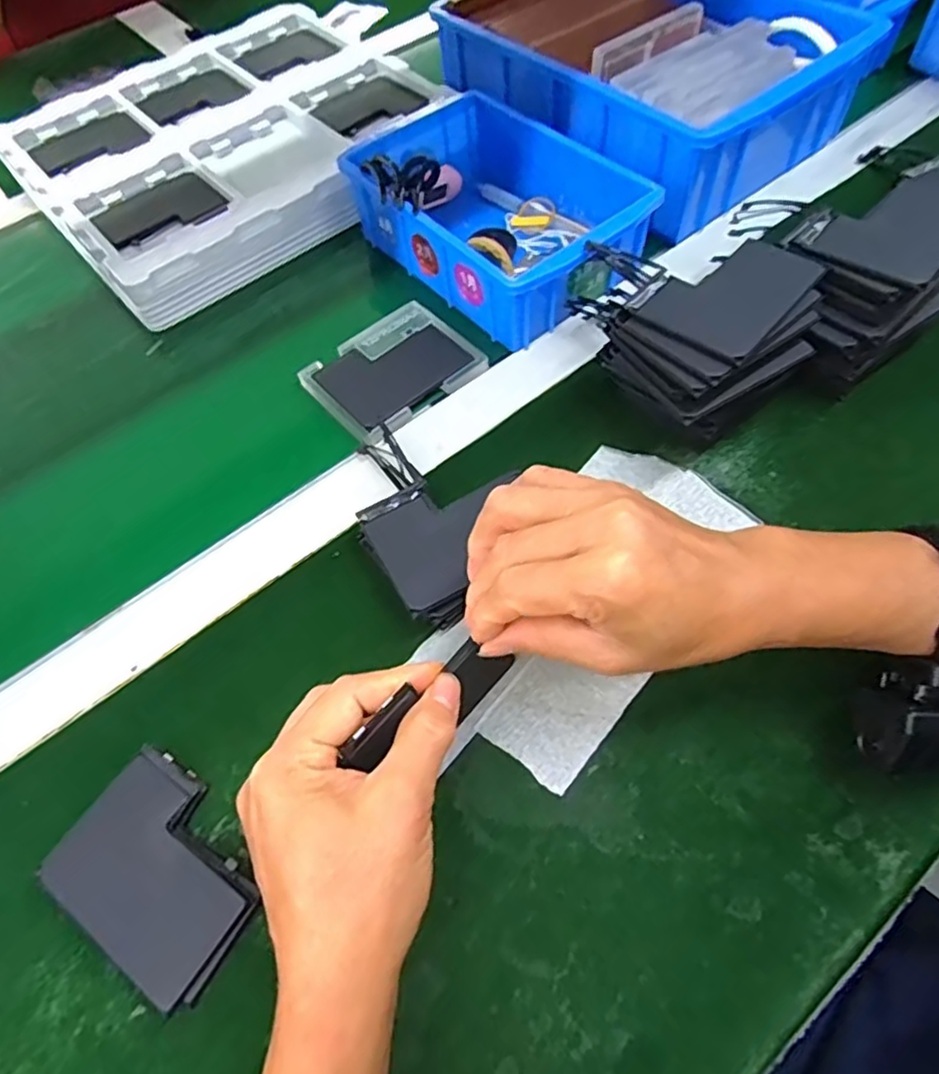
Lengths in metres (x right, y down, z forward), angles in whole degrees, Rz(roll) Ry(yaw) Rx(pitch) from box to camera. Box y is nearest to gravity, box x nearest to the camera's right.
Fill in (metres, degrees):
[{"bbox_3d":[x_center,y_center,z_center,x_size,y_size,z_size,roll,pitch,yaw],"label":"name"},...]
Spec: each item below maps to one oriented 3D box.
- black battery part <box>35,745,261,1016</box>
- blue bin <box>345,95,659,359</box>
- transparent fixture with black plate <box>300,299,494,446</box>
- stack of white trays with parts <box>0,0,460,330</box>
[{"bbox_3d":[-0.133,0.143,0.278,0.088,0.011,0.064,32,67,21],"label":"black battery part"},{"bbox_3d":[0.019,-0.233,0.466,0.135,0.060,0.203,-36,63,-16],"label":"blue bin"},{"bbox_3d":[-0.052,-0.113,0.435,0.103,0.012,0.083,-38,64,-17],"label":"transparent fixture with black plate"},{"bbox_3d":[-0.192,-0.346,0.553,0.345,0.036,0.292,-38,64,-17],"label":"stack of white trays with parts"}]

